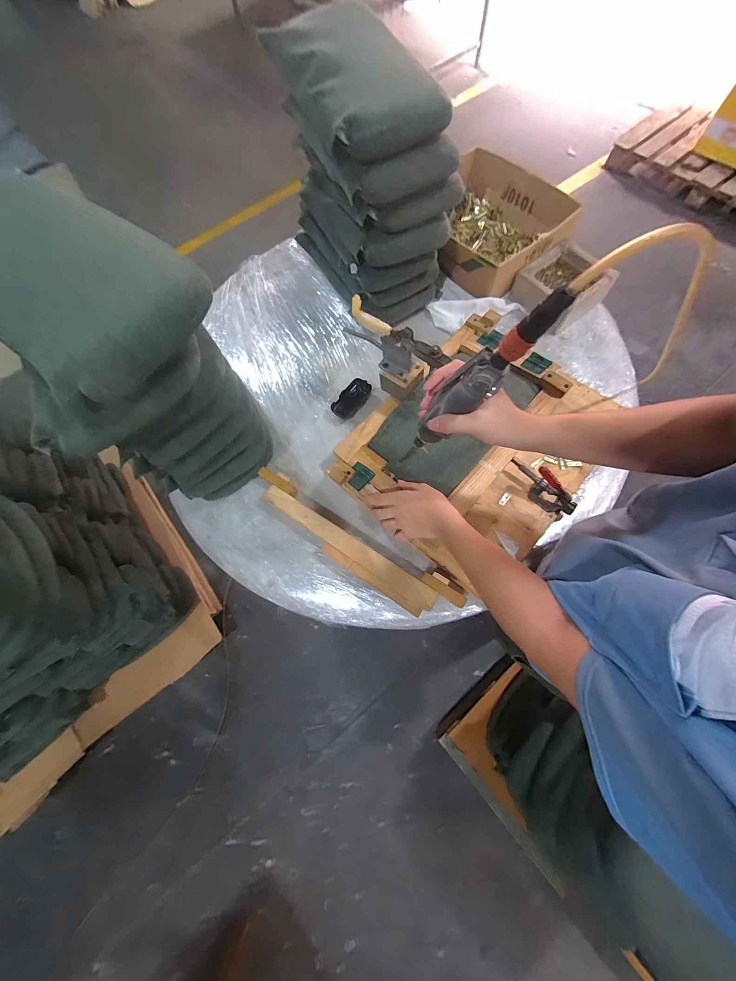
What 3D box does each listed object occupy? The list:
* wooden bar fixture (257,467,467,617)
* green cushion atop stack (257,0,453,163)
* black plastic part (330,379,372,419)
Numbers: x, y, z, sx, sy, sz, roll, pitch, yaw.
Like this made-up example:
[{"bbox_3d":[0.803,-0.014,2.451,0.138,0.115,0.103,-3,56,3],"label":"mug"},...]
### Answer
[{"bbox_3d":[-0.040,0.106,0.653,0.488,0.050,0.090,31,76,14],"label":"wooden bar fixture"},{"bbox_3d":[-0.024,-0.768,0.588,0.227,0.053,0.433,-28,71,-5],"label":"green cushion atop stack"},{"bbox_3d":[-0.039,-0.220,0.769,0.053,0.021,0.107,37,78,15],"label":"black plastic part"}]

